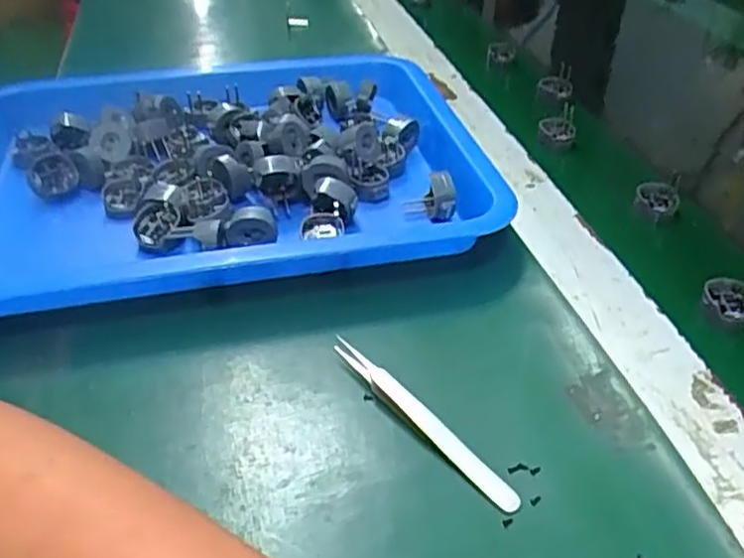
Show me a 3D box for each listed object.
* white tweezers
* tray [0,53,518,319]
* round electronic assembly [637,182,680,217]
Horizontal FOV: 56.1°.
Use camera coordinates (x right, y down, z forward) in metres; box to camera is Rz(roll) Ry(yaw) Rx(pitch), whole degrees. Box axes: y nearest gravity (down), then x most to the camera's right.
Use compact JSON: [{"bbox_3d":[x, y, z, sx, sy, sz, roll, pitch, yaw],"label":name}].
[{"bbox_3d":[0.019,0.058,0.303,0.011,0.013,0.114,-26,45,-29],"label":"white tweezers"},{"bbox_3d":[-0.105,-0.074,0.451,0.331,0.037,0.258,-9,39,-11],"label":"tray"},{"bbox_3d":[0.187,-0.053,0.457,0.025,0.013,0.021,7,39,10],"label":"round electronic assembly"}]

